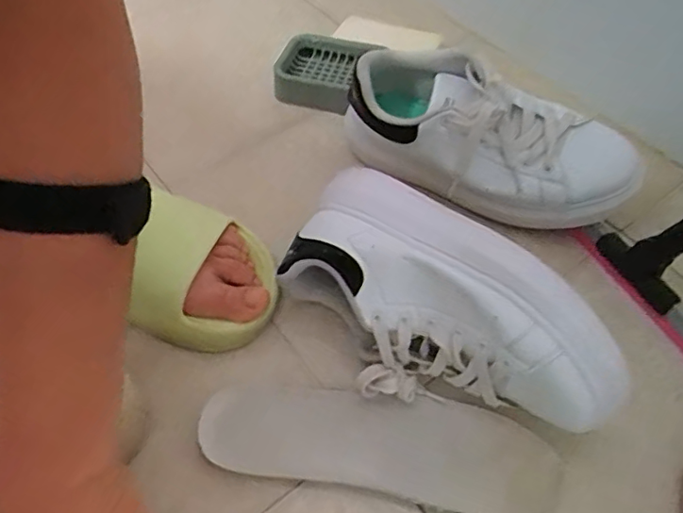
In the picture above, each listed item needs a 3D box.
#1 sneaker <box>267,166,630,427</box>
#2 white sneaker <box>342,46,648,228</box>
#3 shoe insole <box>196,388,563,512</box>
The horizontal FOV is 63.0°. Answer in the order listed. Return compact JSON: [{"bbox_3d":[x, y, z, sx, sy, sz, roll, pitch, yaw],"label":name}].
[{"bbox_3d":[0.063,0.040,0.401,0.106,0.102,0.248,-38,63,-24],"label":"sneaker"},{"bbox_3d":[0.128,-0.107,0.496,0.252,0.094,0.094,17,56,11],"label":"white sneaker"},{"bbox_3d":[0.025,0.132,0.395,0.245,0.012,0.072,8,55,5],"label":"shoe insole"}]

